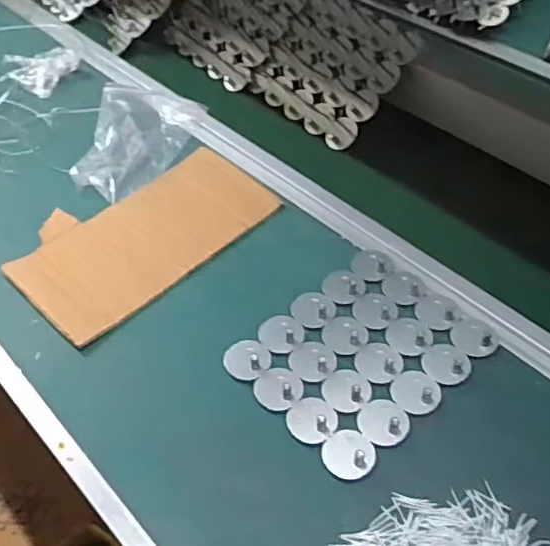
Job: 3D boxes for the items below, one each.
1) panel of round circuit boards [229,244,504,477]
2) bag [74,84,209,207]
[{"bbox_3d":[0.085,0.074,0.611,0.214,0.016,0.172,-36,56,-25],"label":"panel of round circuit boards"},{"bbox_3d":[-0.187,-0.190,0.836,0.126,0.046,0.208,9,50,11],"label":"bag"}]

